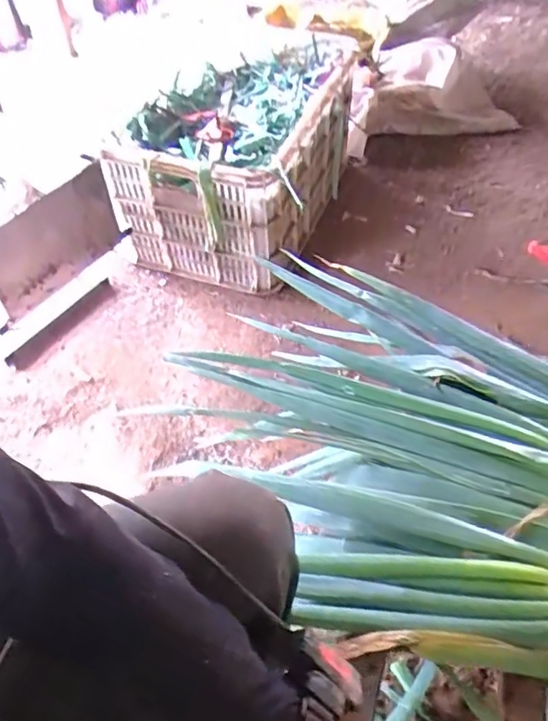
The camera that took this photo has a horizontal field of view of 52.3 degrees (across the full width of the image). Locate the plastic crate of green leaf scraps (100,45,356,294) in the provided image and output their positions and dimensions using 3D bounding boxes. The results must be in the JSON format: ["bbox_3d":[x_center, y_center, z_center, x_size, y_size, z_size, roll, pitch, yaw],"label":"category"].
[{"bbox_3d":[-0.075,-0.458,1.318,0.411,0.314,0.547,12,48,13],"label":"plastic crate of green leaf scraps"}]

